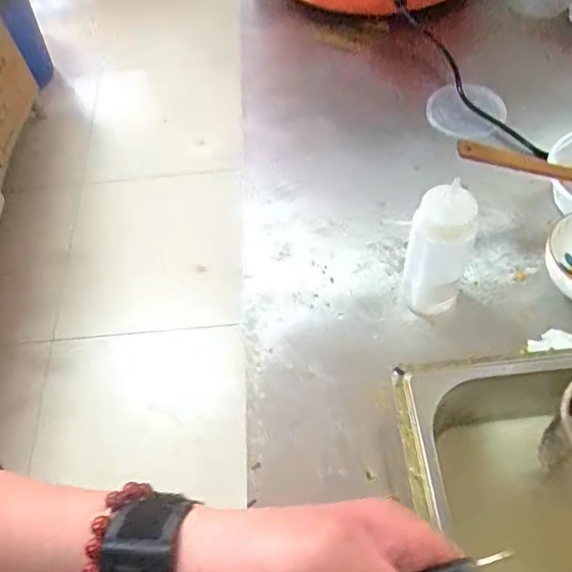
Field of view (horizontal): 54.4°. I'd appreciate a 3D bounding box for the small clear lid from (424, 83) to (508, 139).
[{"bbox_3d":[0.284,-0.282,0.884,0.118,0.016,0.131,26,62,21],"label":"small clear lid"}]

